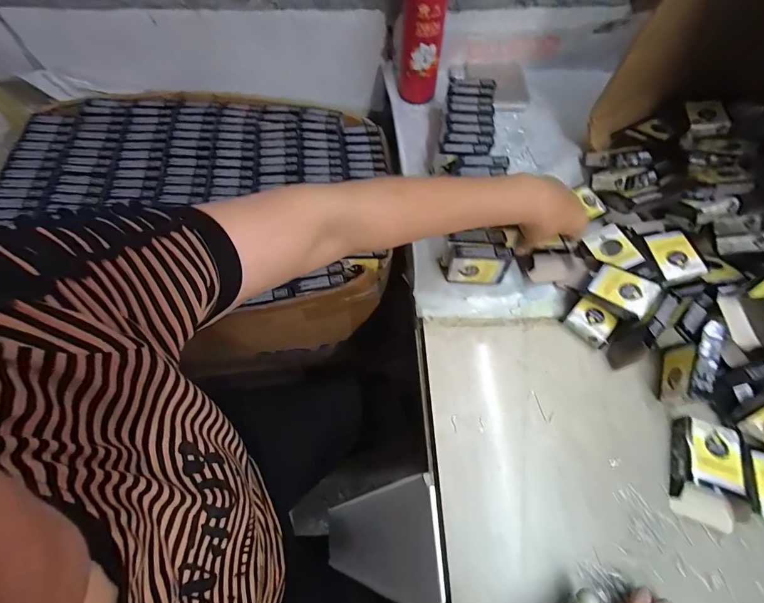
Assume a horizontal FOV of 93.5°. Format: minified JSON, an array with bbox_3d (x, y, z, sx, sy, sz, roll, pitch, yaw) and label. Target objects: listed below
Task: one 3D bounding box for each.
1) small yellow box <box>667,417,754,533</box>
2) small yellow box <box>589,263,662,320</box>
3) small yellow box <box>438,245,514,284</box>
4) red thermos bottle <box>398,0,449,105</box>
[{"bbox_3d":[0.336,0.175,0.369,0.057,0.029,0.100,20,66,9],"label":"small yellow box"},{"bbox_3d":[0.287,-0.011,0.433,0.063,0.020,0.051,36,83,24],"label":"small yellow box"},{"bbox_3d":[0.118,-0.048,0.453,0.081,0.058,0.029,3,64,1],"label":"small yellow box"},{"bbox_3d":[0.062,-0.414,0.529,0.062,0.211,0.056,3,64,1],"label":"red thermos bottle"}]

